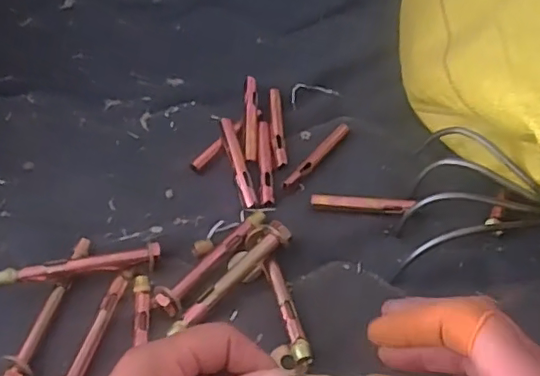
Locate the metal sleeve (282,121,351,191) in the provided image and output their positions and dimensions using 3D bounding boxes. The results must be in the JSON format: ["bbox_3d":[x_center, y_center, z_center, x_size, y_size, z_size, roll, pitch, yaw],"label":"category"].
[{"bbox_3d":[0.039,-0.025,0.470,0.011,0.011,0.079,31,57,24],"label":"metal sleeve"}]

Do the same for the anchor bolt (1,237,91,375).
[{"bbox_3d":[-0.148,0.077,0.384,0.016,0.013,0.111,7,51,8],"label":"anchor bolt"}]

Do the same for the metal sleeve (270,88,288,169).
[{"bbox_3d":[0.007,-0.053,0.488,0.010,0.009,0.083,-3,50,-1],"label":"metal sleeve"}]

